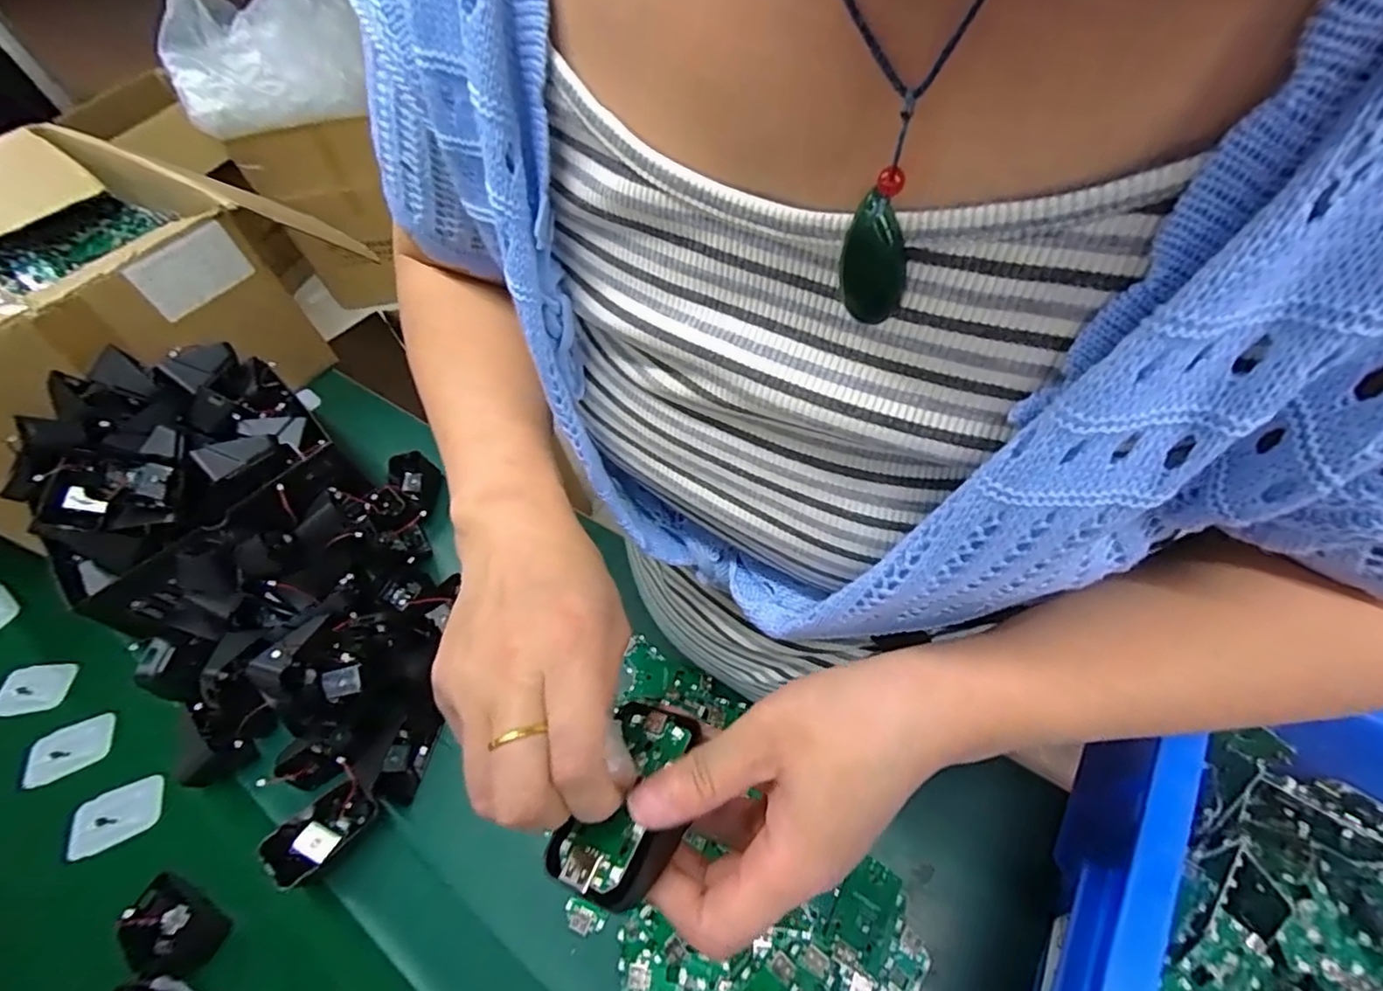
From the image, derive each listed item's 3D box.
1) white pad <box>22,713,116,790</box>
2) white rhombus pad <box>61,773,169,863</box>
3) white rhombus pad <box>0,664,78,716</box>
[{"bbox_3d":[-0.547,0.221,0.516,0.072,0.004,0.044,-24,56,-12],"label":"white pad"},{"bbox_3d":[-0.470,0.261,0.482,0.074,0.008,0.049,-17,55,-8],"label":"white rhombus pad"},{"bbox_3d":[-0.622,0.181,0.554,0.059,0.007,0.045,-6,55,0],"label":"white rhombus pad"}]

